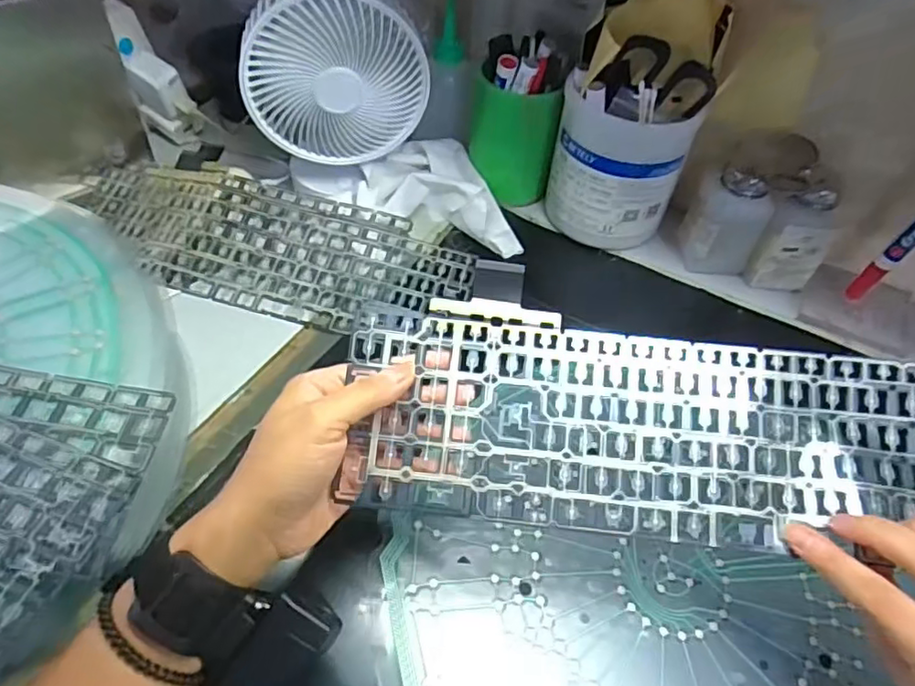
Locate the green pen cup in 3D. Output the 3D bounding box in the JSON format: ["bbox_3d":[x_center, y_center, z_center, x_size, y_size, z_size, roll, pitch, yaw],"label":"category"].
[{"bbox_3d":[0.050,-0.209,0.573,0.077,0.135,0.073,3,51,-3],"label":"green pen cup"}]

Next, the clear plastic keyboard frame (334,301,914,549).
[{"bbox_3d":[0.118,0.045,0.316,0.349,0.018,0.108,5,77,5],"label":"clear plastic keyboard frame"}]

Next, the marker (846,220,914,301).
[{"bbox_3d":[0.359,-0.083,0.482,0.019,0.139,0.015,37,57,22],"label":"marker"}]

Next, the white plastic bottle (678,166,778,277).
[{"bbox_3d":[0.239,-0.112,0.539,0.055,0.091,0.054,9,51,2],"label":"white plastic bottle"}]

